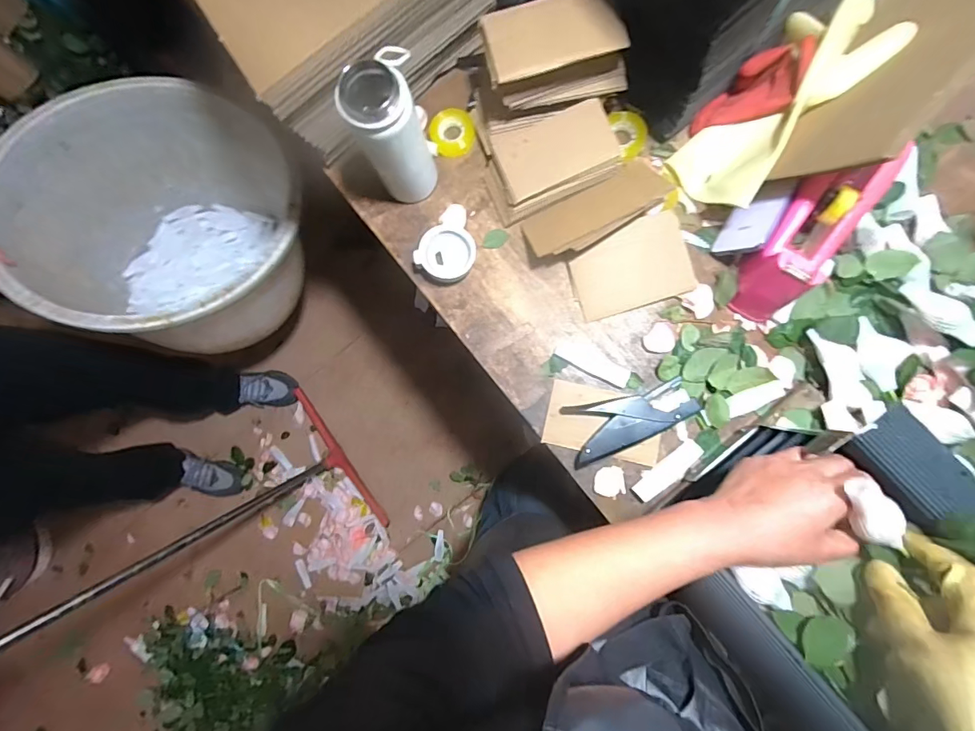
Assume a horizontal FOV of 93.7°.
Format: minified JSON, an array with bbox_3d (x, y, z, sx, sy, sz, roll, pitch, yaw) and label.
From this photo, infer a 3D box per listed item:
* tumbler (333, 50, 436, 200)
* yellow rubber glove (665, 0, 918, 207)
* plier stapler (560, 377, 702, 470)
[{"bbox_3d":[-0.102,-0.262,0.517,0.082,0.170,0.072,-28,83,2],"label":"tumbler"},{"bbox_3d":[0.339,-0.309,0.506,0.107,0.057,0.287,45,106,8],"label":"yellow rubber glove"},{"bbox_3d":[0.168,0.063,0.540,0.148,0.023,0.068,-20,83,3],"label":"plier stapler"}]

